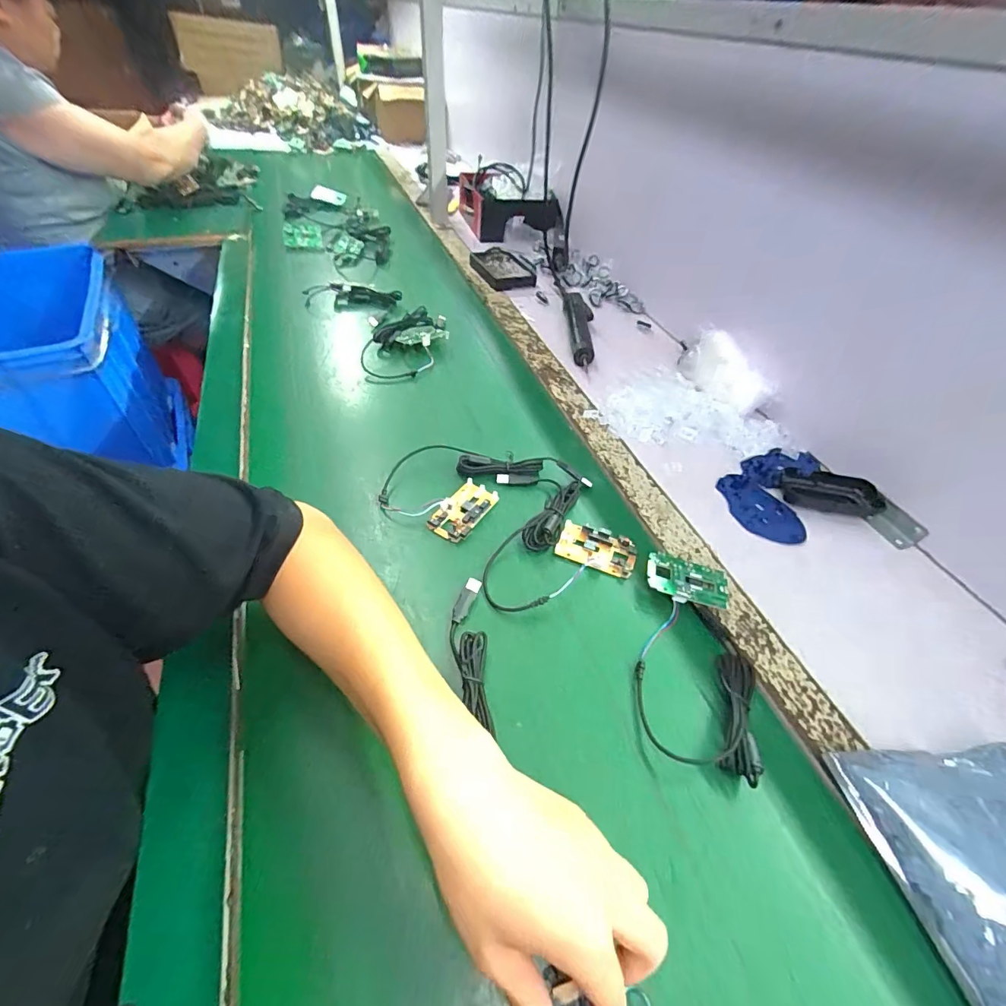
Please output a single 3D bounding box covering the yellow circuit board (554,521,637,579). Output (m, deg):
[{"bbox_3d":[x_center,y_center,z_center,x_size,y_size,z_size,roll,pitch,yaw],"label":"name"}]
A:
[{"bbox_3d":[0.096,0.047,0.461,0.077,0.015,0.043,17,51,9],"label":"yellow circuit board"}]

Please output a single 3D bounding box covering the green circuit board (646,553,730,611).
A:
[{"bbox_3d":[0.178,0.075,0.434,0.078,0.008,0.045,13,50,-2],"label":"green circuit board"}]

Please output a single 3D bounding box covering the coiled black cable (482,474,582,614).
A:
[{"bbox_3d":[0.033,0.034,0.464,0.082,0.022,0.175,10,50,4],"label":"coiled black cable"}]

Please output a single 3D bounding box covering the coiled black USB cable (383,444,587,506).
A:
[{"bbox_3d":[-0.024,-0.041,0.523,0.236,0.024,0.075,-7,51,-10],"label":"coiled black USB cable"}]

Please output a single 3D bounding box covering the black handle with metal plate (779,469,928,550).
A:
[{"bbox_3d":[0.415,-0.001,0.536,0.152,0.017,0.072,29,54,19],"label":"black handle with metal plate"}]

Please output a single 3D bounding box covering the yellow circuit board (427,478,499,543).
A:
[{"bbox_3d":[-0.042,0.006,0.485,0.045,0.010,0.077,26,53,16],"label":"yellow circuit board"}]

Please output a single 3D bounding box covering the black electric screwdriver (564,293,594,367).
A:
[{"bbox_3d":[0.133,-0.306,0.768,0.043,0.033,0.217,3,47,-2],"label":"black electric screwdriver"}]

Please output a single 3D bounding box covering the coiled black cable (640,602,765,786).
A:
[{"bbox_3d":[0.162,0.145,0.373,0.094,0.023,0.138,20,52,12],"label":"coiled black cable"}]

